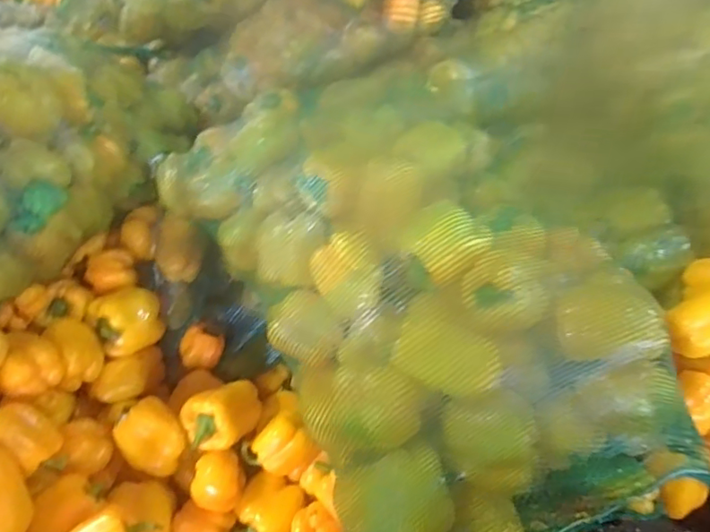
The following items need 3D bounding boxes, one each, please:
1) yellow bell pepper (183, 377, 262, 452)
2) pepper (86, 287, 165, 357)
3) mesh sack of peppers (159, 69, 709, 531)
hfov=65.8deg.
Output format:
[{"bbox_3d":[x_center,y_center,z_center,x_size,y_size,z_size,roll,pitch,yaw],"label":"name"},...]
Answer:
[{"bbox_3d":[-0.186,0.216,0.775,0.105,0.072,0.069,-18,50,-12],"label":"yellow bell pepper"},{"bbox_3d":[-0.354,0.085,0.858,0.102,0.075,0.095,-32,54,-22],"label":"pepper"},{"bbox_3d":[0.060,0.049,0.733,0.472,0.265,0.693,-19,50,-13],"label":"mesh sack of peppers"}]

